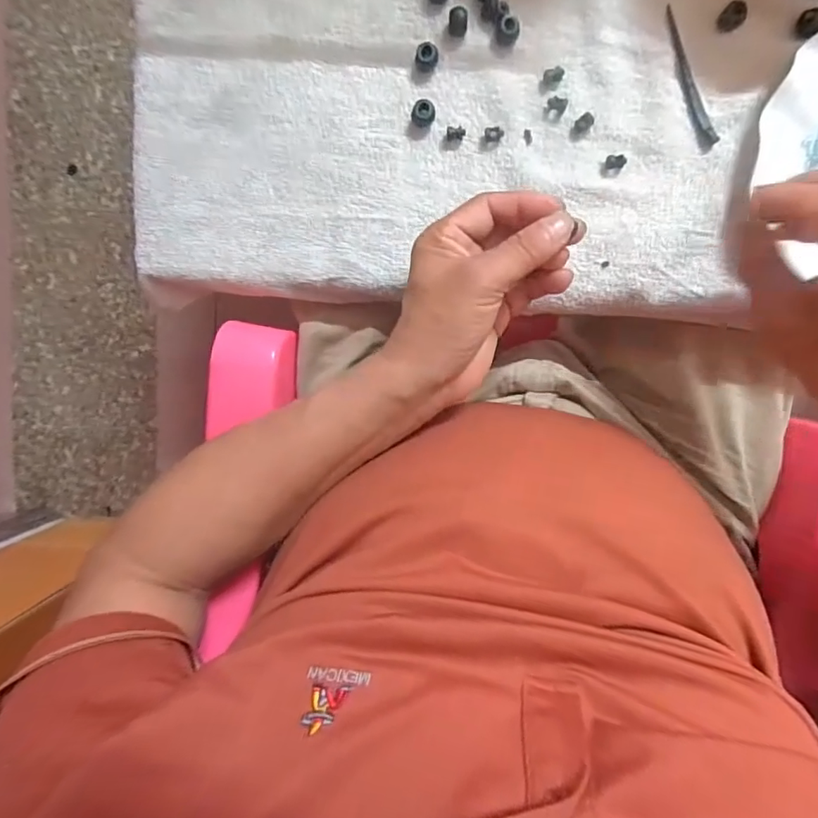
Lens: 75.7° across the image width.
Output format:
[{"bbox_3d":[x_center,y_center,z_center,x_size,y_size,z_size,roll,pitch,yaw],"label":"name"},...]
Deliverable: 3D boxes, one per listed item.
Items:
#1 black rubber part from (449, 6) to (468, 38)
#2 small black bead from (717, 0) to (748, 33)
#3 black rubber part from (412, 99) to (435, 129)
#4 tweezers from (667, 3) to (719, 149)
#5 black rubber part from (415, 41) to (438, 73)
[{"bbox_3d":[0.032,-0.252,0.341,0.012,0.011,0.015,8,95,1],"label":"black rubber part"},{"bbox_3d":[0.206,-0.251,0.336,0.017,0.008,0.014,-33,93,4],"label":"small black bead"},{"bbox_3d":[0.009,-0.194,0.347,0.015,0.011,0.013,-1,95,1],"label":"black rubber part"},{"bbox_3d":[0.181,-0.214,0.341,0.010,0.004,0.088,-23,94,3],"label":"tweezers"},{"bbox_3d":[0.012,-0.229,0.343,0.014,0.009,0.015,0,95,1],"label":"black rubber part"}]

